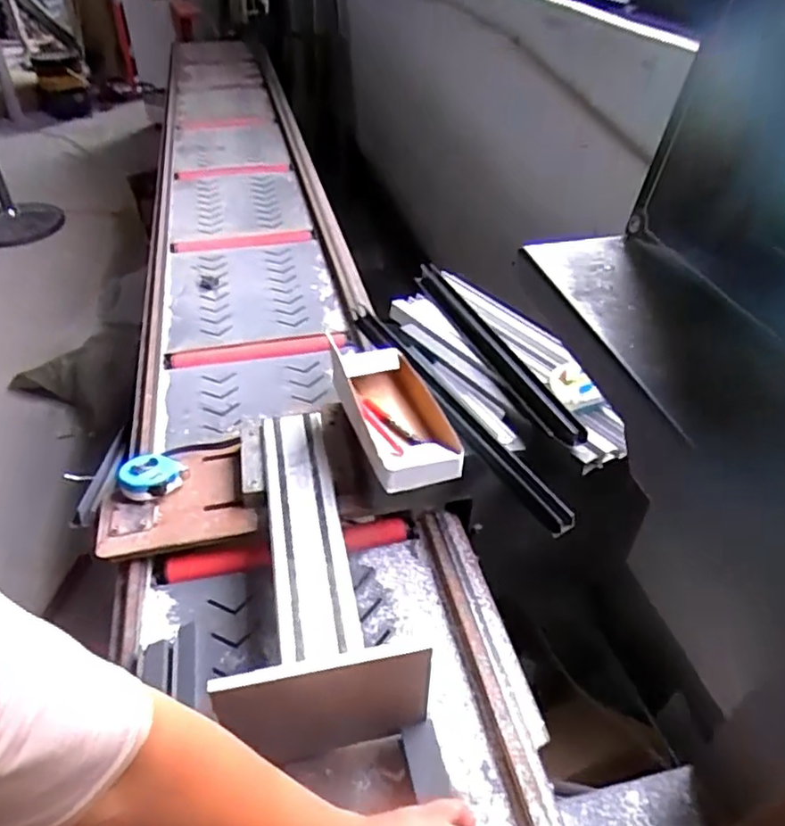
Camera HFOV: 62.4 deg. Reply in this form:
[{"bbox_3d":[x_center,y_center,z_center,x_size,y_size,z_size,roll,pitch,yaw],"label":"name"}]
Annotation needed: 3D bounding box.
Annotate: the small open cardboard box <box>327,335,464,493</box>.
[{"bbox_3d":[0.000,-0.003,0.799,0.116,0.047,0.234,-13,42,-14],"label":"small open cardboard box"}]

